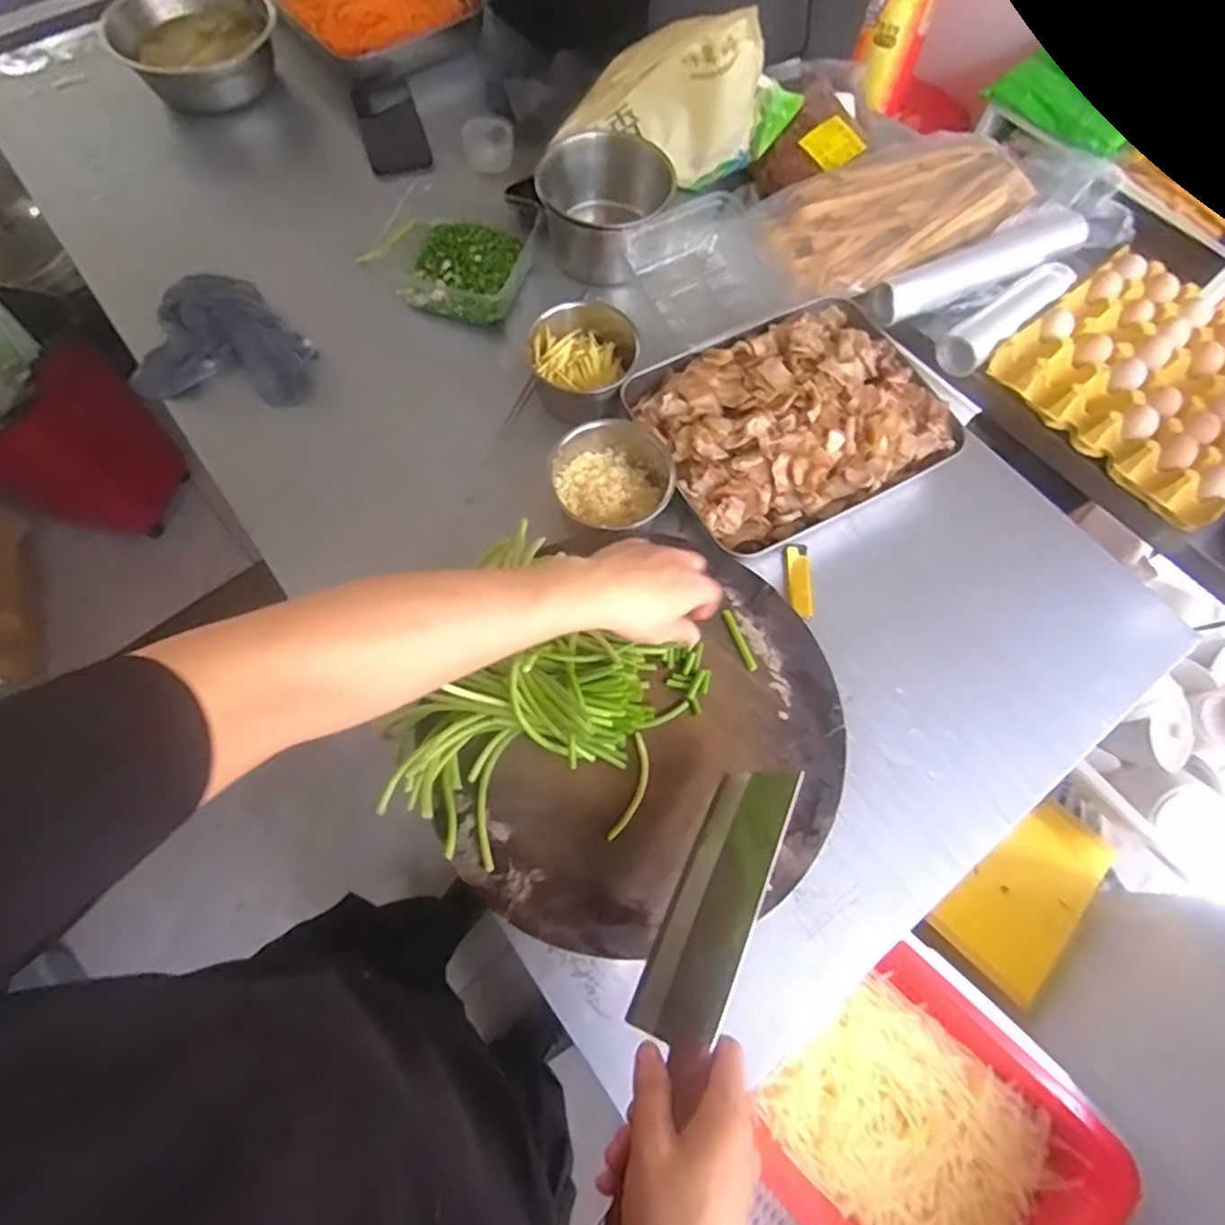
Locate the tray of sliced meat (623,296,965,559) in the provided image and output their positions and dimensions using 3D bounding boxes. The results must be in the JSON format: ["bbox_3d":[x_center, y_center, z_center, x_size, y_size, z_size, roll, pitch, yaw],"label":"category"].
[{"bbox_3d":[0.187,-0.203,0.690,0.284,0.055,0.236,-25,71,-12],"label":"tray of sliced meat"}]

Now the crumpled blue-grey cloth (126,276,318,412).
[{"bbox_3d":[-0.431,-0.281,0.739,0.136,0.089,0.167,39,71,13],"label":"crumpled blue-grey cloth"}]

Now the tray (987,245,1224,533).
[{"bbox_3d":[0.646,-0.277,0.793,0.259,0.048,0.288,-38,74,-16],"label":"tray"}]

